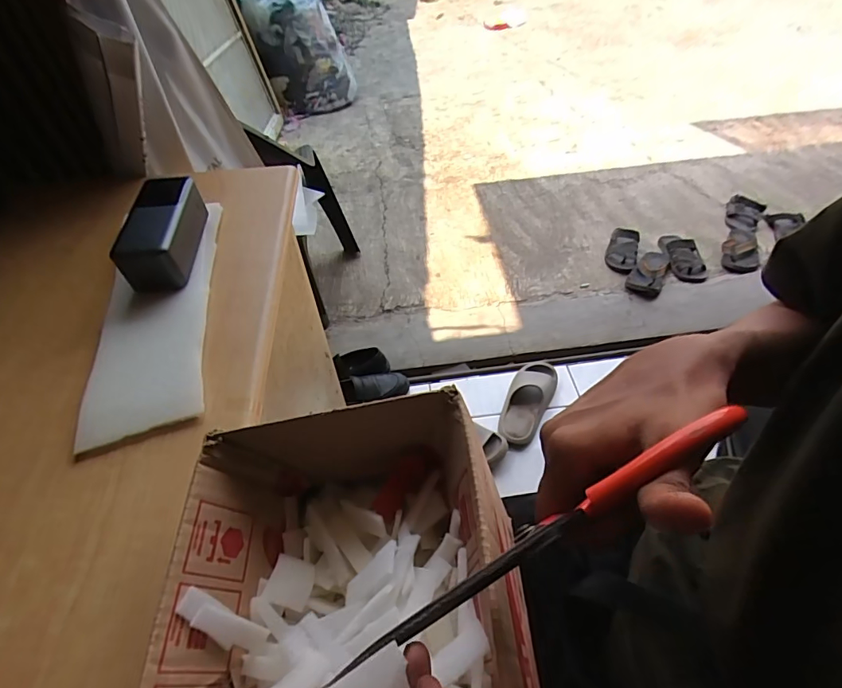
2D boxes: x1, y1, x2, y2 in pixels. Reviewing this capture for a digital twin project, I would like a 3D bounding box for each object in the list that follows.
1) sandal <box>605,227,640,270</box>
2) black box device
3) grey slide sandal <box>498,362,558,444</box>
[{"bbox_3d":[0.732,-0.346,1.670,0.100,0.058,0.228,16,52,15],"label":"sandal"},{"bbox_3d":[-0.265,-0.114,0.478,0.057,0.056,0.128,-8,51,-5],"label":"black box device"},{"bbox_3d":[0.286,0.141,1.218,0.103,0.062,0.280,20,53,18],"label":"grey slide sandal"}]

